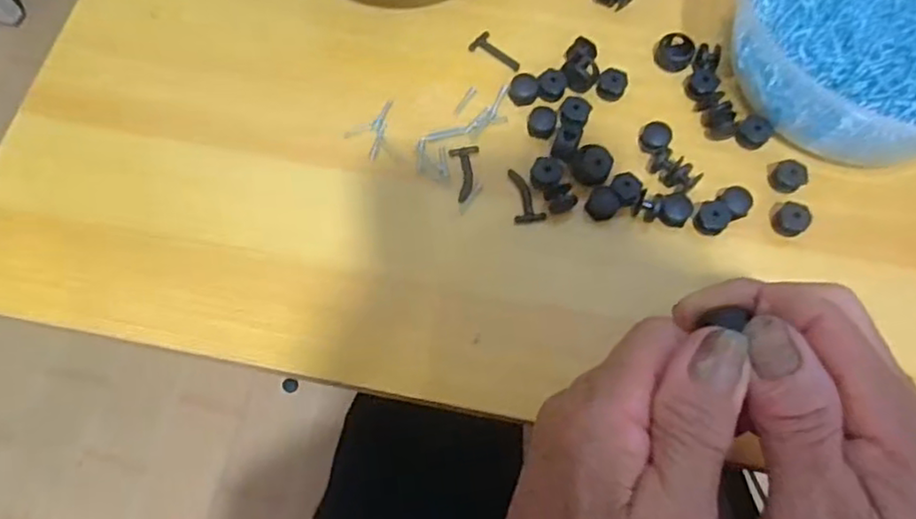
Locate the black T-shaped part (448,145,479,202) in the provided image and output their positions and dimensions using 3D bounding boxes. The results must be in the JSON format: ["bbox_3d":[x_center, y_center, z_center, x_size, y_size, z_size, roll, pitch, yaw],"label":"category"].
[{"bbox_3d":[0.005,-0.040,0.291,0.014,0.004,0.027,-10,68,-3],"label":"black T-shaped part"}]

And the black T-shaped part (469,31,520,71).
[{"bbox_3d":[0.019,-0.102,0.316,0.028,0.004,0.013,42,74,15],"label":"black T-shaped part"}]

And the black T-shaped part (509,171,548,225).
[{"bbox_3d":[0.031,-0.029,0.286,0.014,0.004,0.026,-5,68,-1],"label":"black T-shaped part"}]

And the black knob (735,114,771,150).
[{"bbox_3d":[0.135,-0.058,0.294,0.012,0.009,0.013,0,68,1],"label":"black knob"}]

